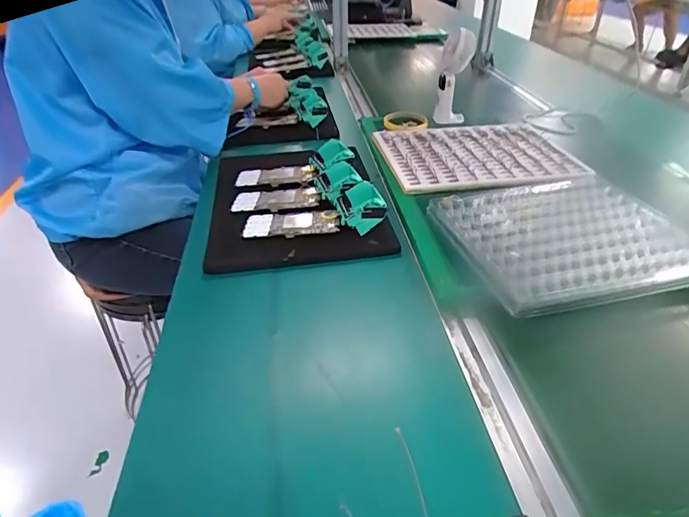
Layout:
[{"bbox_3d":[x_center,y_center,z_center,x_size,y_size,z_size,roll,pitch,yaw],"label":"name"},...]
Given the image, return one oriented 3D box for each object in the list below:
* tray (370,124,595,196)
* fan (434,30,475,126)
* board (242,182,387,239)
[{"bbox_3d":[0.235,-0.184,0.815,0.315,0.013,0.301,-5,35,-6],"label":"tray"},{"bbox_3d":[0.224,-0.372,0.939,0.065,0.162,0.063,6,40,10],"label":"fan"},{"bbox_3d":[-0.047,-0.067,0.636,0.193,0.045,0.087,-7,40,-5],"label":"board"}]

